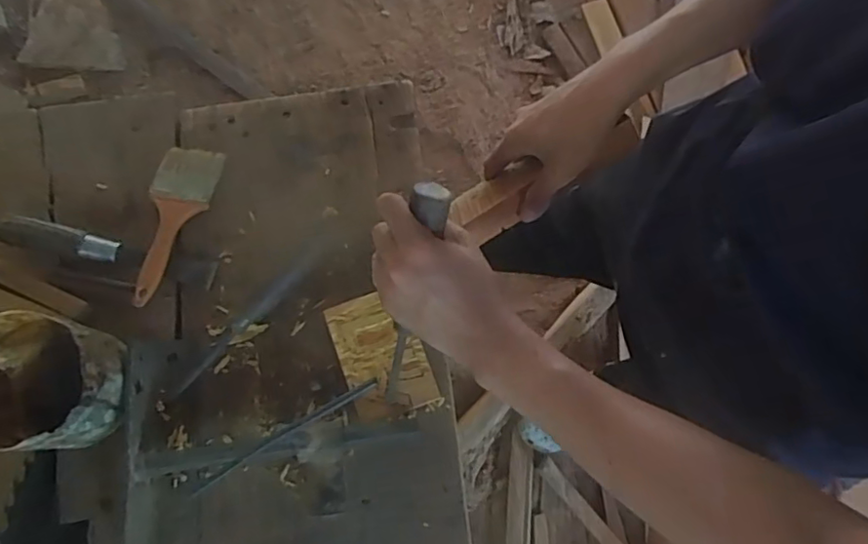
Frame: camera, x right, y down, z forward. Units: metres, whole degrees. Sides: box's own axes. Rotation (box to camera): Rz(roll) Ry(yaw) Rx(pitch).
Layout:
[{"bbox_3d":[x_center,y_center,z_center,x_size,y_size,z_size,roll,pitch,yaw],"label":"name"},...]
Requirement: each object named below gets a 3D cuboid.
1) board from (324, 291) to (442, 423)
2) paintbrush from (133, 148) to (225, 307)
[{"bbox_3d":[-0.055,0.084,0.615,0.083,0.026,0.125,-22,73,-3],"label":"board"},{"bbox_3d":[-0.290,-0.055,0.660,0.069,0.017,0.187,9,74,6],"label":"paintbrush"}]

